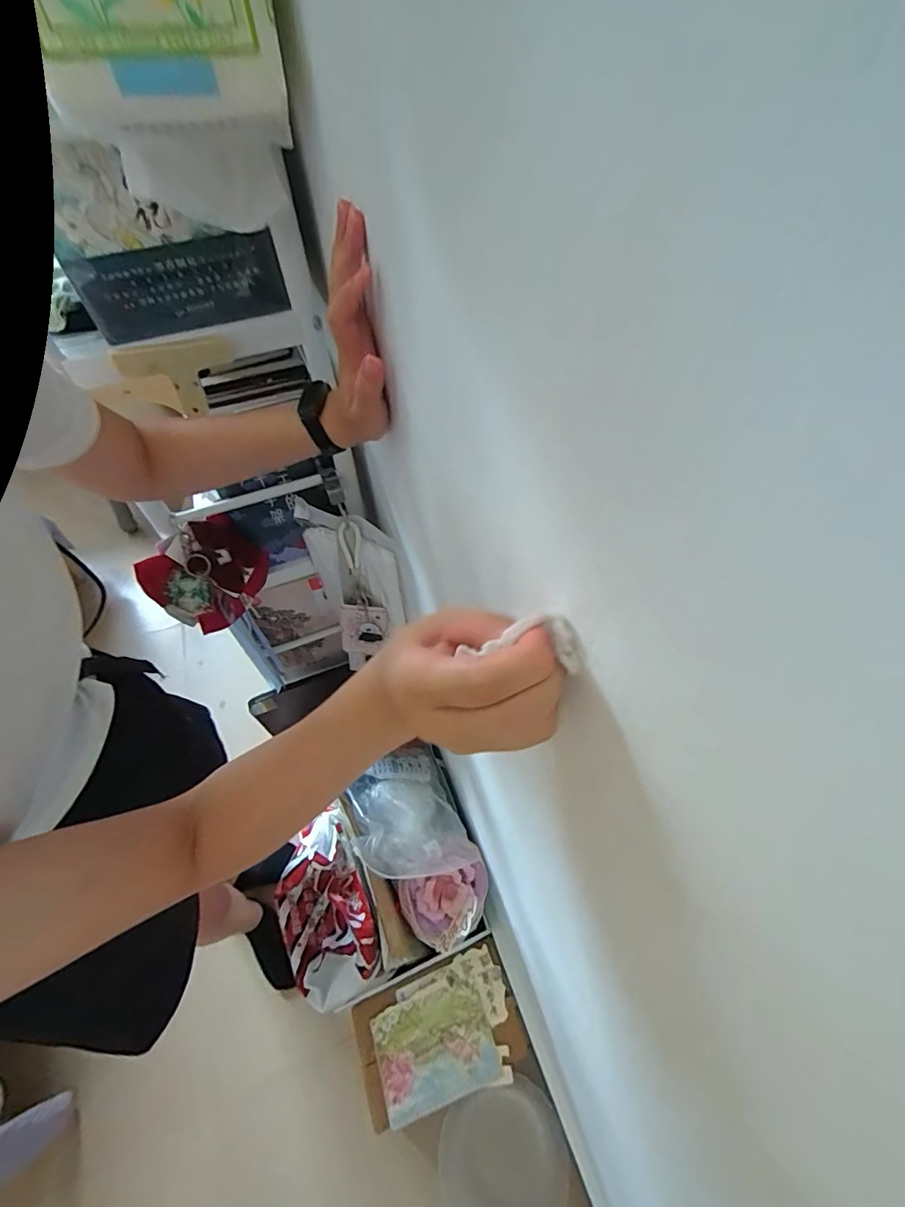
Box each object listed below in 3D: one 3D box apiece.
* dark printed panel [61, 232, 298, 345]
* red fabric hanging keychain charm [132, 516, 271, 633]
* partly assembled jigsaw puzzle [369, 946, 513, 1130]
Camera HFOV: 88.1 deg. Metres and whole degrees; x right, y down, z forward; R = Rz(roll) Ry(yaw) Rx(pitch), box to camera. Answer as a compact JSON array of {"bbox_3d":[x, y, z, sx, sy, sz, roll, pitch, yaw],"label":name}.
[{"bbox_3d":[-0.238,-0.281,0.419,0.166,0.067,0.015,-16,55,-10],"label":"dark printed panel"},{"bbox_3d":[-0.319,-0.038,0.627,0.062,0.141,0.146,8,46,41],"label":"red fabric hanging keychain charm"},{"bbox_3d":[-0.017,0.783,0.854,0.244,0.012,0.184,-14,55,-9],"label":"partly assembled jigsaw puzzle"}]

